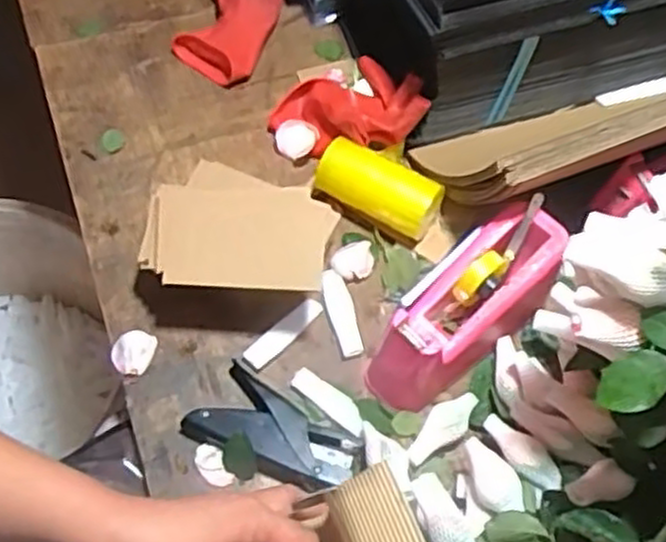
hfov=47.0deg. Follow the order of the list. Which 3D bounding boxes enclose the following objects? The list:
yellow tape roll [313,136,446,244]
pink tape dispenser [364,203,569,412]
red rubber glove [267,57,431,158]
[{"bbox_3d":[0.045,-0.081,0.775,0.125,0.055,0.052,31,64,14],"label":"yellow tape roll"},{"bbox_3d":[0.115,0.031,0.688,0.218,0.101,0.077,-39,69,-21],"label":"pink tape dispenser"},{"bbox_3d":[0.011,-0.172,0.815,0.149,0.085,0.116,-10,61,-8],"label":"red rubber glove"}]

